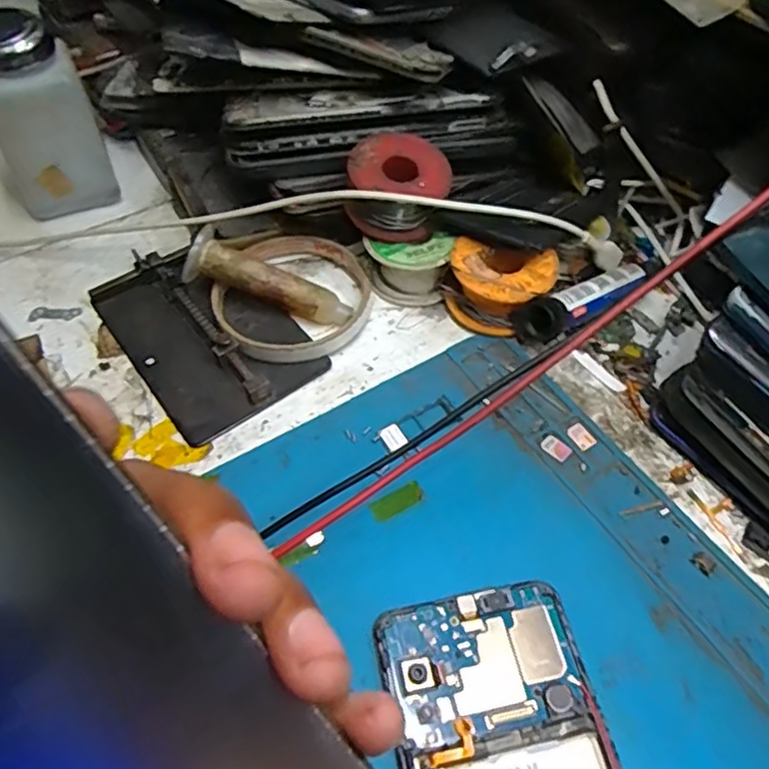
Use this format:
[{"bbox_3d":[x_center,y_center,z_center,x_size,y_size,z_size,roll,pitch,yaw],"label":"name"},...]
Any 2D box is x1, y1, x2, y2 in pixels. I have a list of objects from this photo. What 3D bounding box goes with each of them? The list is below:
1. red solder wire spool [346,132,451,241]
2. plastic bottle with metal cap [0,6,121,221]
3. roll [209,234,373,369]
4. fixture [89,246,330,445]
[{"bbox_3d":[0.008,-0.104,0.335,0.051,0.037,0.043,0,53,-1],"label":"red solder wire spool"},{"bbox_3d":[-0.196,-0.150,0.361,0.055,0.100,0.046,-26,58,-19],"label":"plastic bottle with metal cap"},{"bbox_3d":[-0.049,-0.047,0.338,0.080,0.018,0.083,1,53,-1],"label":"roll"},{"bbox_3d":[-0.094,-0.031,0.328,0.078,0.015,0.118,-33,60,-23],"label":"fixture"}]

